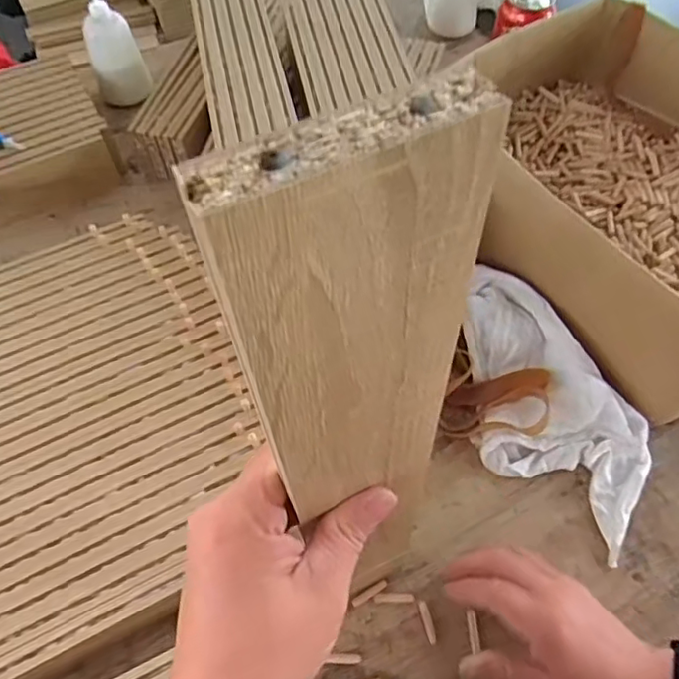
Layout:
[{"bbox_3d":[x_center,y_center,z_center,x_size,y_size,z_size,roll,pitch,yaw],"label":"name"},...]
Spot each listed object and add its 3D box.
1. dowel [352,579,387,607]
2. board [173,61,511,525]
[{"bbox_3d":[0.024,0.197,0.454,0.030,0.004,0.007,-28,62,-14],"label":"dowel"},{"bbox_3d":[0.008,0.015,0.191,0.066,0.197,0.012,-25,58,-11],"label":"board"}]

